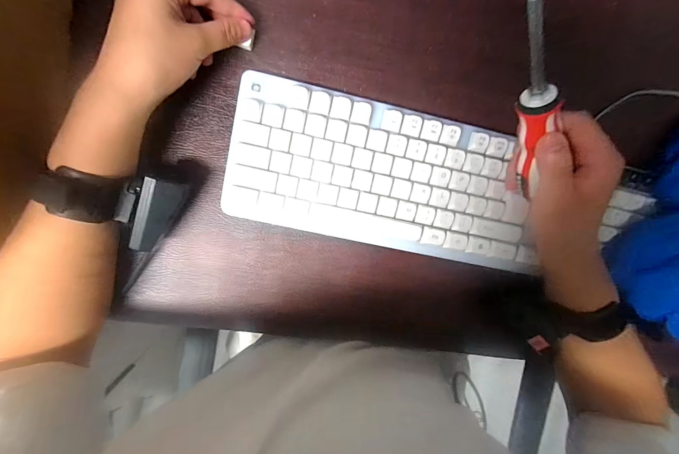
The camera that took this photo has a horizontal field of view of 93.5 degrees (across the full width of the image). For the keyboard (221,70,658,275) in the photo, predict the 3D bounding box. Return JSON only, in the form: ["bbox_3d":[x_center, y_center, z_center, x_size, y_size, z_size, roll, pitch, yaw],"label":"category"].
[{"bbox_3d":[0.098,-0.036,0.307,0.396,0.028,0.126,11,96,-7],"label":"keyboard"}]

